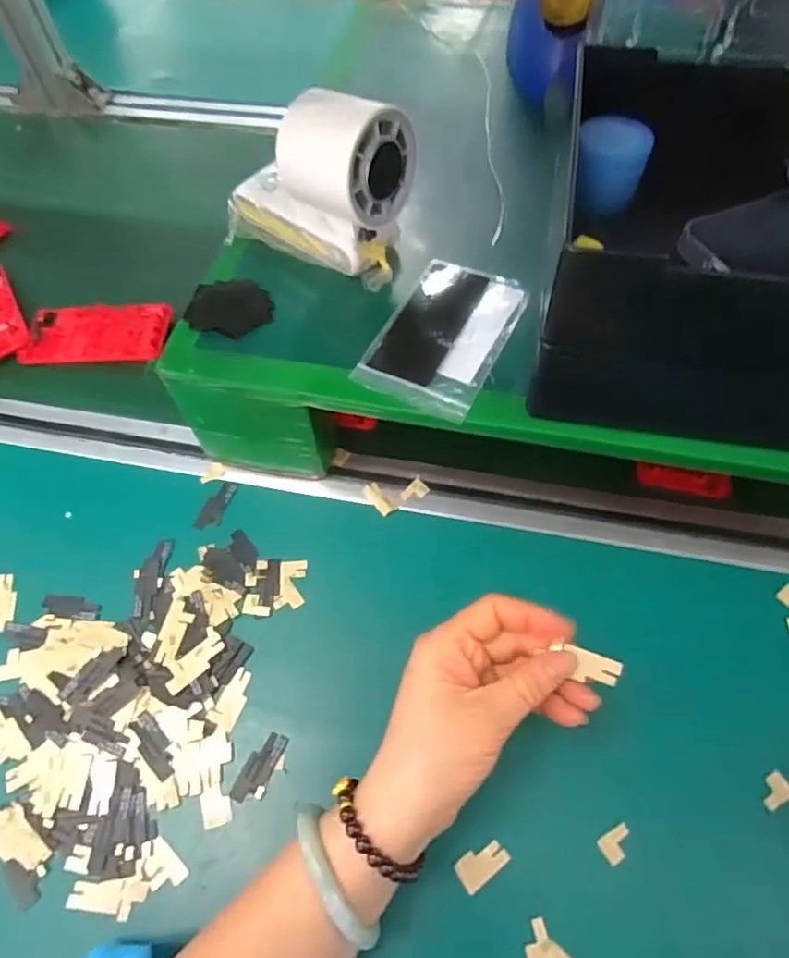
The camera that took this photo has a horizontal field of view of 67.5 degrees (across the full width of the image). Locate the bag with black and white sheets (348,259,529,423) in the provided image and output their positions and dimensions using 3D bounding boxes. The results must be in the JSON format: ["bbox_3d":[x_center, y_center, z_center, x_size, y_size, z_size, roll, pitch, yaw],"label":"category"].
[{"bbox_3d":[0.031,-0.087,0.350,0.069,0.009,0.107,24,63,16],"label":"bag with black and white sheets"}]

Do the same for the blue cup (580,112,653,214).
[{"bbox_3d":[0.110,-0.159,0.302,0.033,0.032,0.031,11,60,9],"label":"blue cup"}]

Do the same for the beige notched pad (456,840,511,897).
[{"bbox_3d":[0.046,0.204,0.313,0.028,0.004,0.016,-32,63,-16],"label":"beige notched pad"}]

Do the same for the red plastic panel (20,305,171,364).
[{"bbox_3d":[-0.251,-0.125,0.505,0.118,0.006,0.066,0,58,3],"label":"red plastic panel"}]

